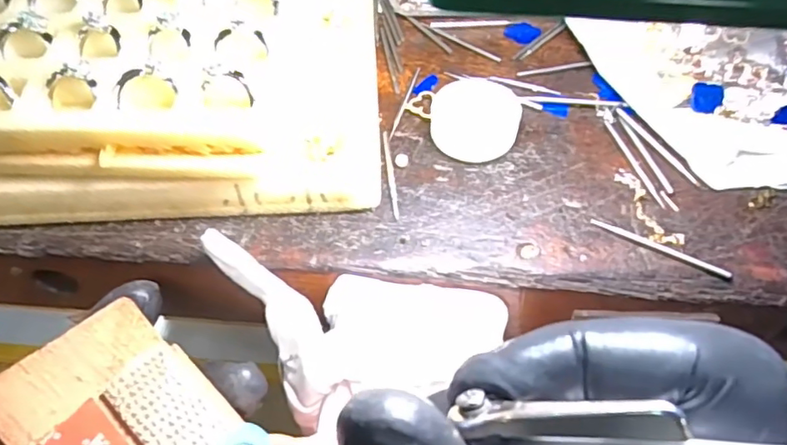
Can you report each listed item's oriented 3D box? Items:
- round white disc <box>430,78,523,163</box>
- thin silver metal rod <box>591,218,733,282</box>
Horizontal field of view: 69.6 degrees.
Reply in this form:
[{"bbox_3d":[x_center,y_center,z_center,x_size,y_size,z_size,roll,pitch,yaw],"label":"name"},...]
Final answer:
[{"bbox_3d":[0.031,-0.039,0.212,0.032,0.015,0.028,7,53,6],"label":"round white disc"},{"bbox_3d":[0.086,0.007,0.182,0.044,0.004,0.004,27,57,19],"label":"thin silver metal rod"}]

